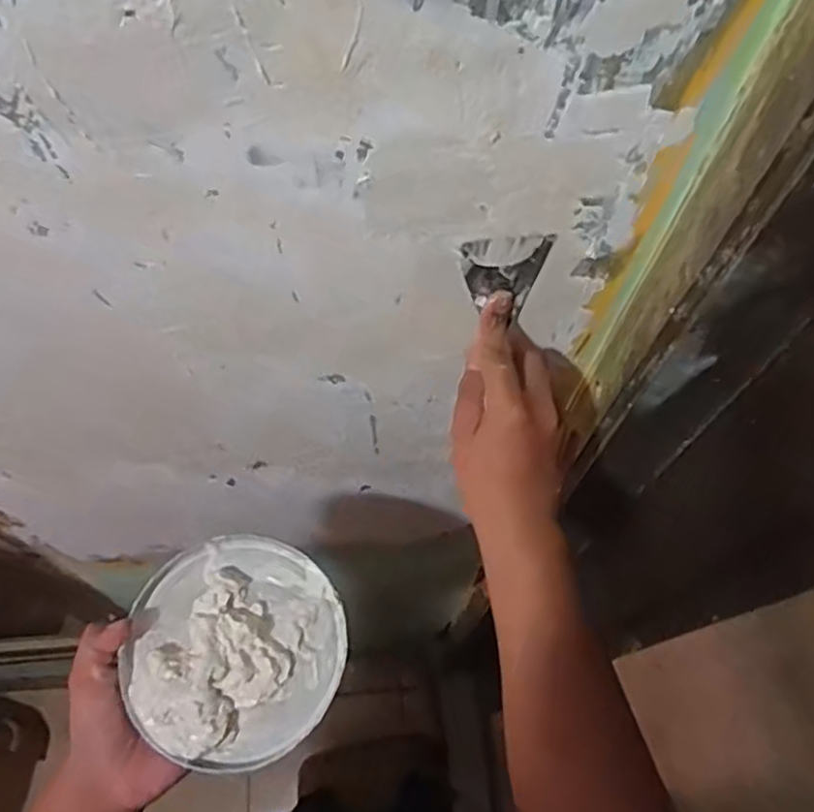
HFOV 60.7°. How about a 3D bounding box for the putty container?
[{"bbox_3d":[-0.118,0.164,0.482,0.143,0.038,0.150,0,62,0],"label":"putty container"}]

